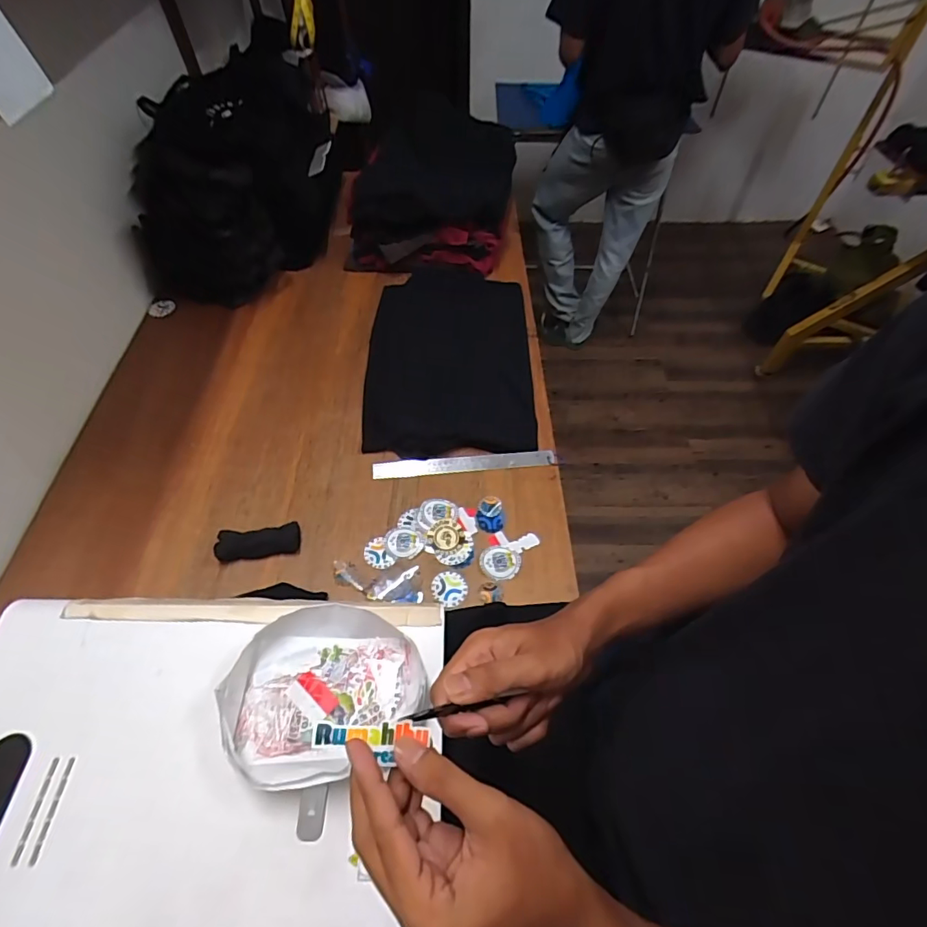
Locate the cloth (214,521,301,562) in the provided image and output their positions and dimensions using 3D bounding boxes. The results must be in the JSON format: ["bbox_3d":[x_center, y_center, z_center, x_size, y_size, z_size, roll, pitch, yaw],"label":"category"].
[{"bbox_3d":[-0.328,0.124,0.792,0.125,0.024,0.048,-8,56,-6],"label":"cloth"}]

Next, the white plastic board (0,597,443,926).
[{"bbox_3d":[-0.277,0.327,0.465,0.498,0.025,0.402,0,56,-1],"label":"white plastic board"}]

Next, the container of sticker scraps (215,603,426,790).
[{"bbox_3d":[-0.139,0.229,0.504,0.192,0.048,0.157,-5,56,-5],"label":"container of sticker scraps"}]

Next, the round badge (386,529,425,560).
[{"bbox_3d":[-0.095,0.129,0.805,0.058,0.007,0.045,7,56,4],"label":"round badge"}]

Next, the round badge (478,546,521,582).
[{"bbox_3d":[0.059,0.157,0.790,0.064,0.008,0.061,1,56,-1],"label":"round badge"}]

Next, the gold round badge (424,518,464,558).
[{"bbox_3d":[-0.030,0.119,0.812,0.062,0.008,0.061,1,56,-1],"label":"gold round badge"}]

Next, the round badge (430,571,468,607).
[{"bbox_3d":[-0.022,0.195,0.765,0.055,0.008,0.052,-1,67,1],"label":"round badge"}]

